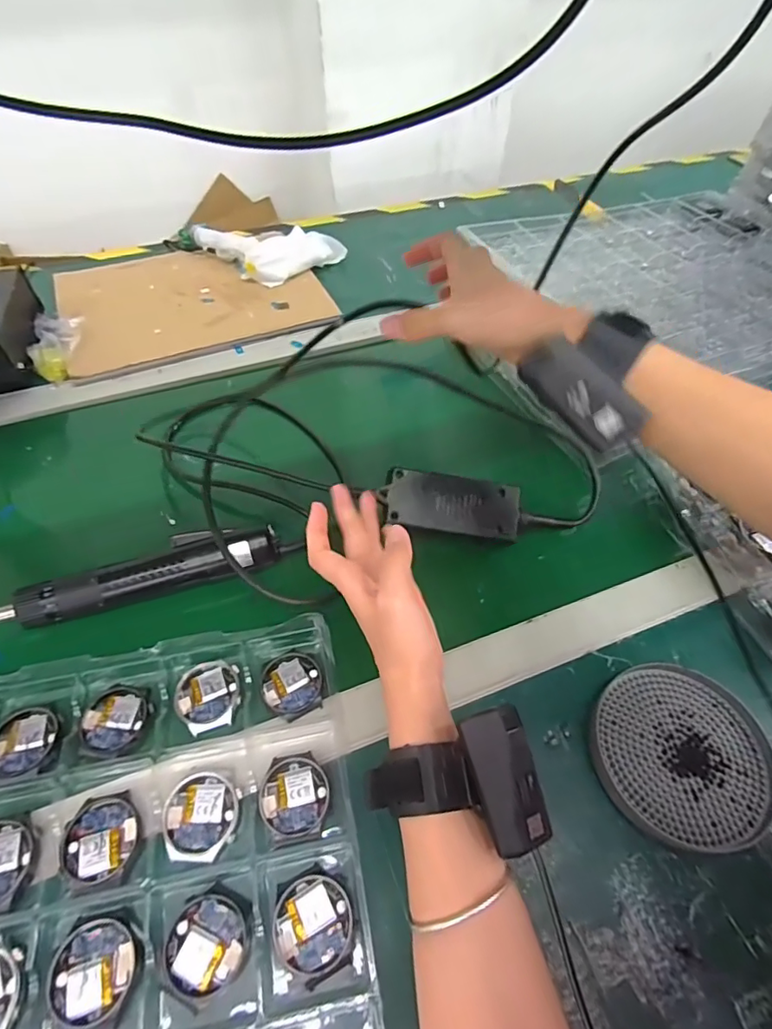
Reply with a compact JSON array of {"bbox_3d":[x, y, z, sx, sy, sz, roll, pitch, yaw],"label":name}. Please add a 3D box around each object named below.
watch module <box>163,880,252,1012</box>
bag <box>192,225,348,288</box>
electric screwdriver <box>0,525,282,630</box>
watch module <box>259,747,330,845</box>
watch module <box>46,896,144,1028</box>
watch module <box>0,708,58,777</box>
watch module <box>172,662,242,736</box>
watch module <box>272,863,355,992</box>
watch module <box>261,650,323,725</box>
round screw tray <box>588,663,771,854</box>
[{"bbox_3d":[-0.099,0.238,0.286,0.050,0.008,0.043,-35,60,-25],"label":"watch module"},{"bbox_3d":[-0.167,-0.396,0.740,0.153,0.044,0.170,-36,61,-25],"label":"bag"},{"bbox_3d":[-0.195,0.047,0.412,0.214,0.029,0.035,-13,54,-11],"label":"electric screwdriver"},{"bbox_3d":[-0.059,0.181,0.330,0.042,0.006,0.049,-10,53,-9],"label":"watch module"},{"bbox_3d":[-0.158,0.247,0.280,0.047,0.007,0.049,-15,54,-13],"label":"watch module"},{"bbox_3d":[-0.251,0.155,0.356,0.041,0.008,0.046,-25,57,-19],"label":"watch module"},{"bbox_3d":[-0.129,0.131,0.372,0.045,0.005,0.048,-11,53,-10],"label":"watch module"},{"bbox_3d":[-0.041,0.233,0.292,0.044,0.006,0.050,-22,56,-17],"label":"watch module"},{"bbox_3d":[-0.069,0.124,0.378,0.043,0.006,0.049,-25,56,-19],"label":"watch module"},{"bbox_3d":[0.201,0.161,0.351,0.114,0.016,0.112,0,52,-1],"label":"round screw tray"}]

